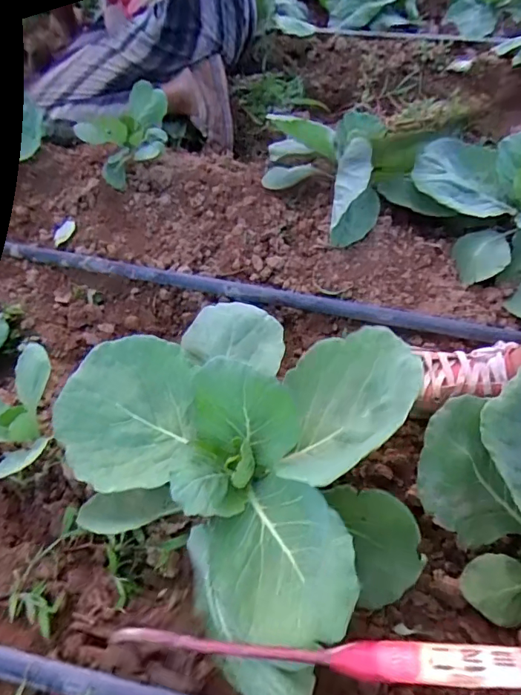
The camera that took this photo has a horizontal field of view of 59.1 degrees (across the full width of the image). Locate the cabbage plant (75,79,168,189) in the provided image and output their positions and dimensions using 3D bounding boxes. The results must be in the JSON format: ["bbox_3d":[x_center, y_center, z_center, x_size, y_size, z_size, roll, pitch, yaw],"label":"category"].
[{"bbox_3d":[-0.202,-0.321,0.728,0.091,0.128,0.127,38,62,26],"label":"cabbage plant"}]

